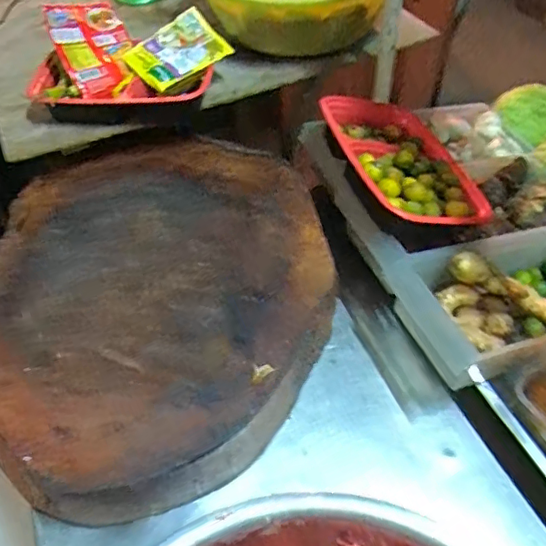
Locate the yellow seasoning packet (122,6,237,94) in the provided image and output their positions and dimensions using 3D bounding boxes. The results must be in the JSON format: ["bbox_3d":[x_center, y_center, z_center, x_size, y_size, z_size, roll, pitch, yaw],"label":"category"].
[{"bbox_3d":[-0.119,-0.273,0.705,0.109,0.027,0.097,-36,59,-10],"label":"yellow seasoning packet"}]

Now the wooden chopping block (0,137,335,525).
[{"bbox_3d":[-0.130,0.031,0.633,0.387,0.081,0.422,-11,51,-4],"label":"wooden chopping block"}]

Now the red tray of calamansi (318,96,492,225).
[{"bbox_3d":[0.142,-0.118,0.647,0.149,0.055,0.214,-1,46,-22],"label":"red tray of calamansi"}]

